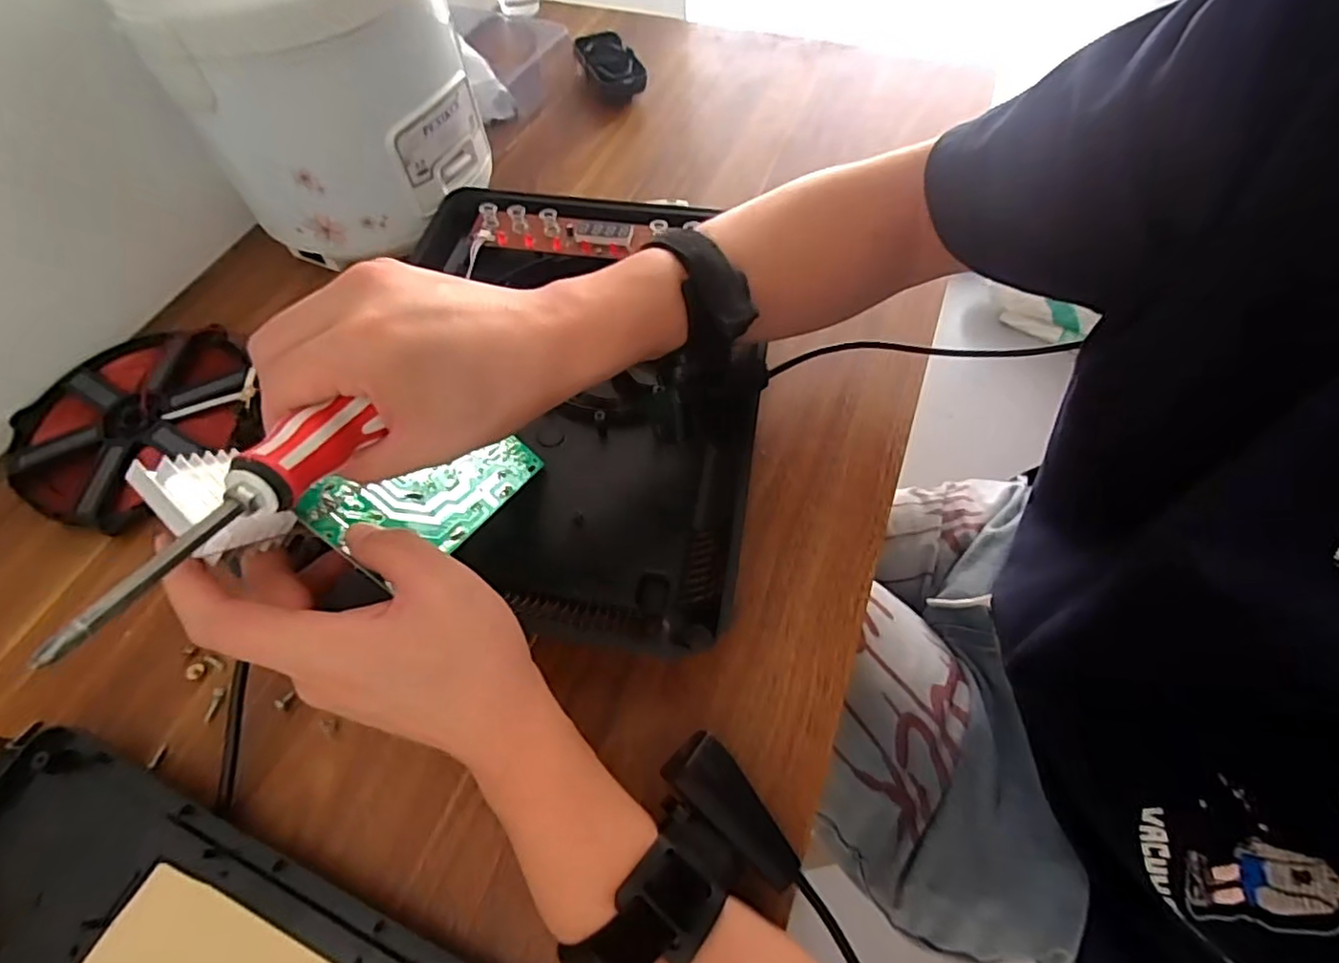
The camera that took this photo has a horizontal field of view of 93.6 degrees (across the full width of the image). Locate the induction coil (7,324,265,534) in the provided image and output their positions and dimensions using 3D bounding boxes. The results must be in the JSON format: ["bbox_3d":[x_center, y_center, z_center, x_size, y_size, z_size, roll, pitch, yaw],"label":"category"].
[{"bbox_3d":[-0.385,-0.050,0.453,0.152,0.022,0.156,-1,58,1],"label":"induction coil"}]

